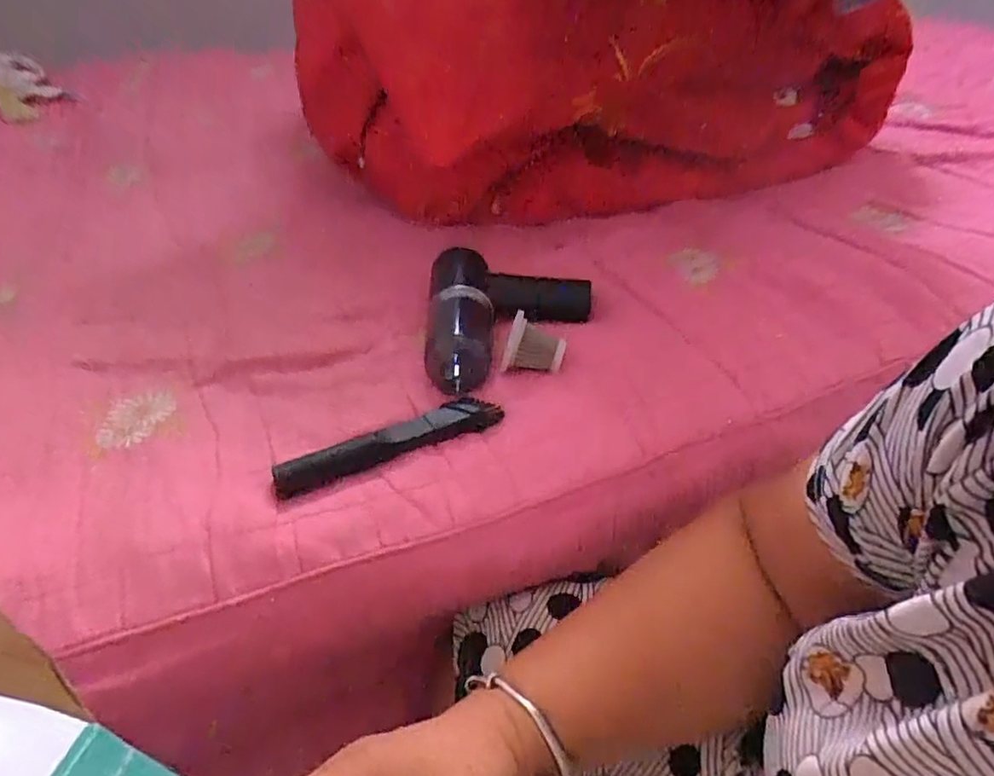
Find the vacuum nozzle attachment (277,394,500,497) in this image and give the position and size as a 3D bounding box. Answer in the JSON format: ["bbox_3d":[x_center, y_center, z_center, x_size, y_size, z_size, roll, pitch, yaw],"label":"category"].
[{"bbox_3d":[-0.072,0.037,0.420,0.159,0.023,0.028,-21,46,-21],"label":"vacuum nozzle attachment"}]

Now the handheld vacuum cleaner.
[{"bbox_3d":[0.014,-0.062,0.507,0.139,0.048,0.159,1,42,1],"label":"handheld vacuum cleaner"}]

